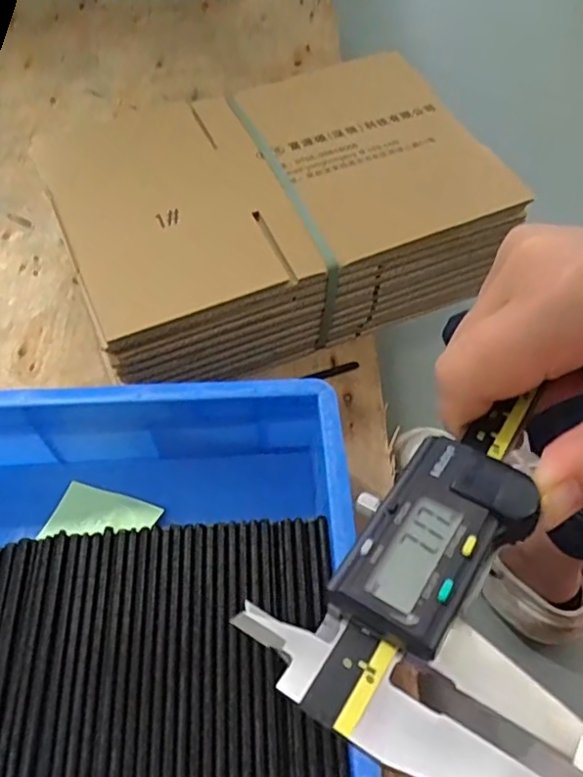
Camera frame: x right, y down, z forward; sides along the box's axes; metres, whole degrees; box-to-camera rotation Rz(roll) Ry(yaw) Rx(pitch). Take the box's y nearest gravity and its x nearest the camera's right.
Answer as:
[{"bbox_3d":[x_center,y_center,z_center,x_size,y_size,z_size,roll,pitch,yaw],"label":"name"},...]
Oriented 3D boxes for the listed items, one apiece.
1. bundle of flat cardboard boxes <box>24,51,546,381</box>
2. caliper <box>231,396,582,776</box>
[{"bbox_3d":[-0.013,-0.185,0.643,0.416,0.132,0.275,-21,59,-11],"label":"bundle of flat cardboard boxes"},{"bbox_3d":[0.083,-0.010,0.199,0.078,0.015,0.261,25,53,17],"label":"caliper"}]

